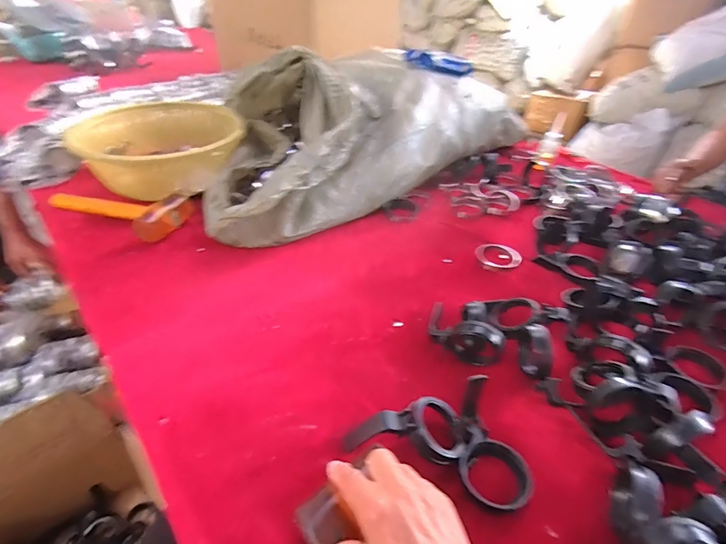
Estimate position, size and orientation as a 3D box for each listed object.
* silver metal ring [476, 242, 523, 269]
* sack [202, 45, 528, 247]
[{"bbox_3d":[0.254,-0.032,0.748,0.077,0.012,0.068,31,45,31],"label":"silver metal ring"},{"bbox_3d":[-0.010,-0.387,1.011,0.967,0.219,0.467,-29,48,-35],"label":"sack"}]

